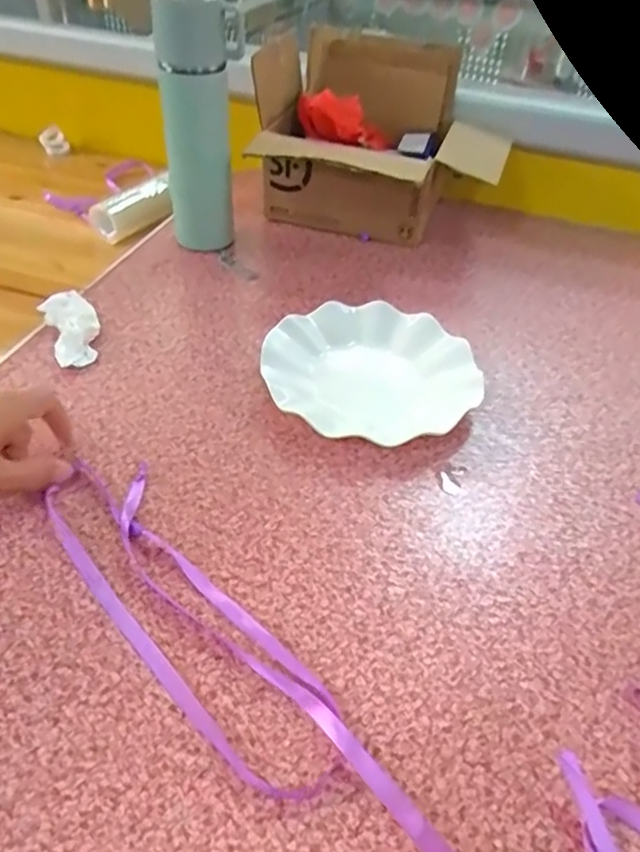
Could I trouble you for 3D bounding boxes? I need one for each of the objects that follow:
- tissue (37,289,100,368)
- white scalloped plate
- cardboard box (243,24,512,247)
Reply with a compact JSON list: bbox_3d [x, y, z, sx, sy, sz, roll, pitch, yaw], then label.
[{"bbox_3d":[-0.226,-0.089,0.568,0.045,0.026,0.088,-19,50,-22],"label":"tissue"},{"bbox_3d":[0.043,-0.051,0.555,0.180,0.024,0.180,2,45,-2],"label":"white scalloped plate"},{"bbox_3d":[0.069,-0.322,0.723,0.270,0.178,0.239,12,46,7],"label":"cardboard box"}]

